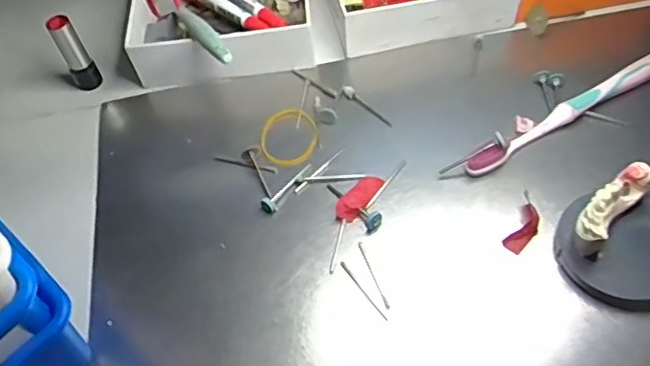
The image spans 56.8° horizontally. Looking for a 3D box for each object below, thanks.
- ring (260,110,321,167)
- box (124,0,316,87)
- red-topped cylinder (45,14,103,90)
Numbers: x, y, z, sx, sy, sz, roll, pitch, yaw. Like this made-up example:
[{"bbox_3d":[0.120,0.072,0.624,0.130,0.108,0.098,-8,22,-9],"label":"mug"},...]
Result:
[{"bbox_3d":[-0.024,-0.032,0.403,0.038,0.010,0.041,-2,64,5],"label":"ring"},{"bbox_3d":[-0.076,-0.148,0.462,0.136,0.043,0.153,-9,55,-1],"label":"box"},{"bbox_3d":[-0.178,-0.091,0.426,0.018,0.056,0.012,-33,59,-16],"label":"red-topped cylinder"}]

